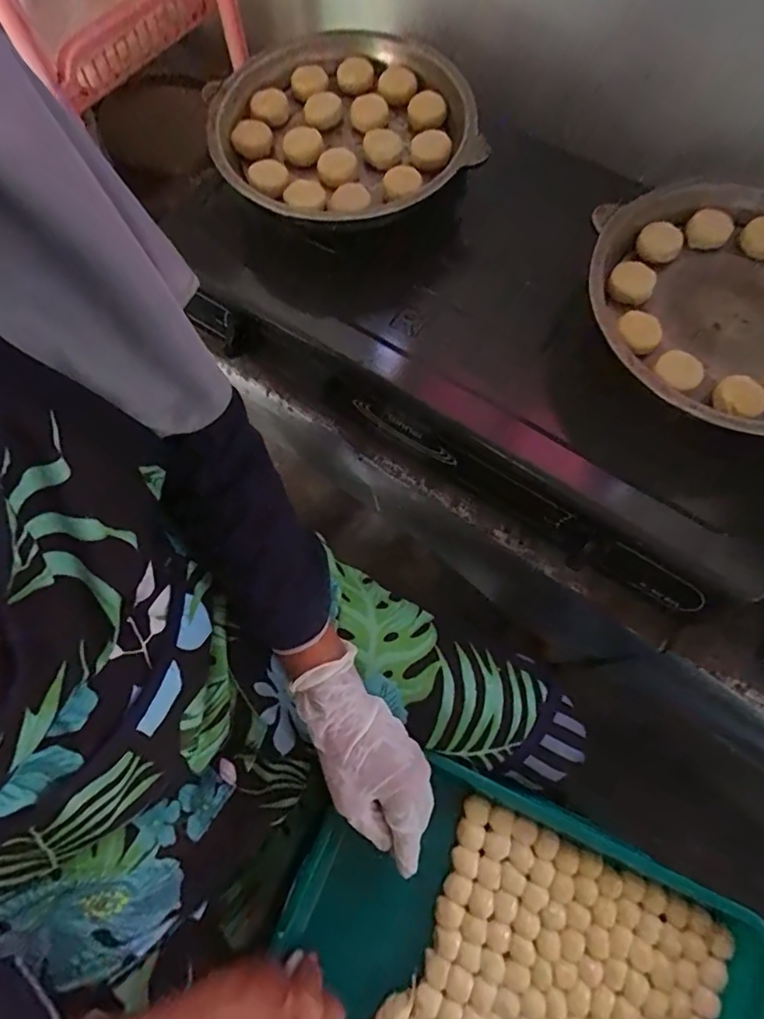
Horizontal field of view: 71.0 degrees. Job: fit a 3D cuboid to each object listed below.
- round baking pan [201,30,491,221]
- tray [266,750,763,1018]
[{"bbox_3d":[-0.042,-0.400,0.550,0.259,0.041,0.263,0,71,0],"label":"round baking pan"},{"bbox_3d":[0.100,0.374,0.413,0.359,0.052,0.267,24,73,9],"label":"tray"}]

